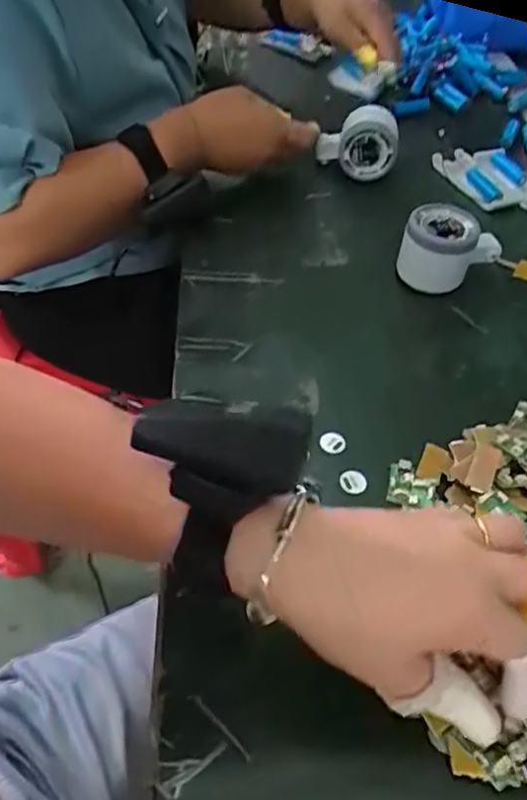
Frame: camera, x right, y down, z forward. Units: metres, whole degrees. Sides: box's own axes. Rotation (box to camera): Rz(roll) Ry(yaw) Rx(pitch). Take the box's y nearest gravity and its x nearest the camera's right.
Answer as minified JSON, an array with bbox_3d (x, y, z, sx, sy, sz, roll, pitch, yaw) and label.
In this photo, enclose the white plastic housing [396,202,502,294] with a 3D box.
[{"bbox_3d":[0.165,-0.131,0.550,0.078,0.054,0.066,20,50,14],"label":"white plastic housing"}]

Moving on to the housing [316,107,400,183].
[{"bbox_3d":[0.105,-0.291,0.693,0.086,0.063,0.067,7,47,5],"label":"housing"}]

